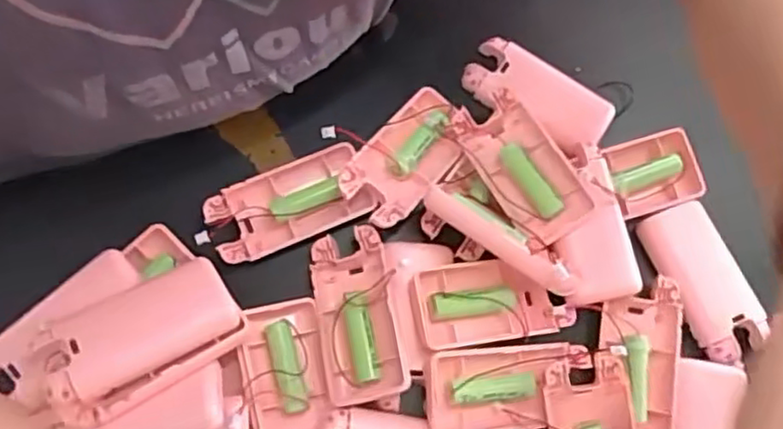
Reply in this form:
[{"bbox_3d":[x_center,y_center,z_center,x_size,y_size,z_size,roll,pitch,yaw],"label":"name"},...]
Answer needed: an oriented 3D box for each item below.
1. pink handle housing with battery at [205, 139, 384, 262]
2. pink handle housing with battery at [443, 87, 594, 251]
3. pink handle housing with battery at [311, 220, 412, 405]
[{"bbox_3d":[-0.060,-0.007,0.403,0.092,0.014,0.046,-21,75,-10],"label":"pink handle housing with battery"},{"bbox_3d":[0.078,-0.027,0.405,0.046,0.022,0.092,-31,69,5],"label":"pink handle housing with battery"},{"bbox_3d":[-0.020,0.054,0.376,0.042,0.019,0.093,-9,73,-7],"label":"pink handle housing with battery"}]

